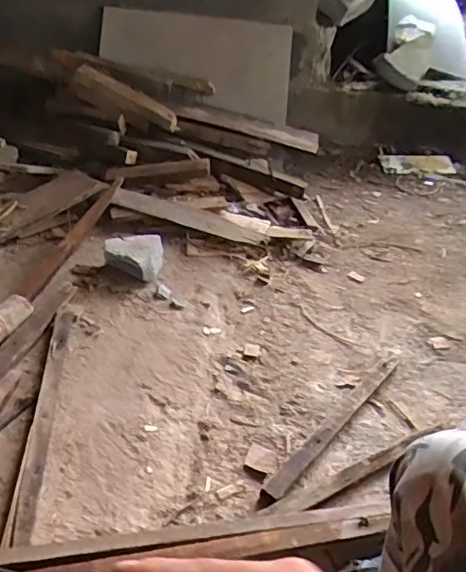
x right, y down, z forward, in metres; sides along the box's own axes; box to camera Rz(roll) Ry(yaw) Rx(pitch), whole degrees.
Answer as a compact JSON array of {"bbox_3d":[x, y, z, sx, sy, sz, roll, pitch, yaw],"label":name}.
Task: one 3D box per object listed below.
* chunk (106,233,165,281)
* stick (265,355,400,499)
[{"bbox_3d":[-0.227,-0.064,1.308,0.132,0.072,0.106,-2,37,-9],"label":"chunk"},{"bbox_3d":[0.197,0.246,1.049,0.032,0.029,0.444,31,44,27],"label":"stick"}]

